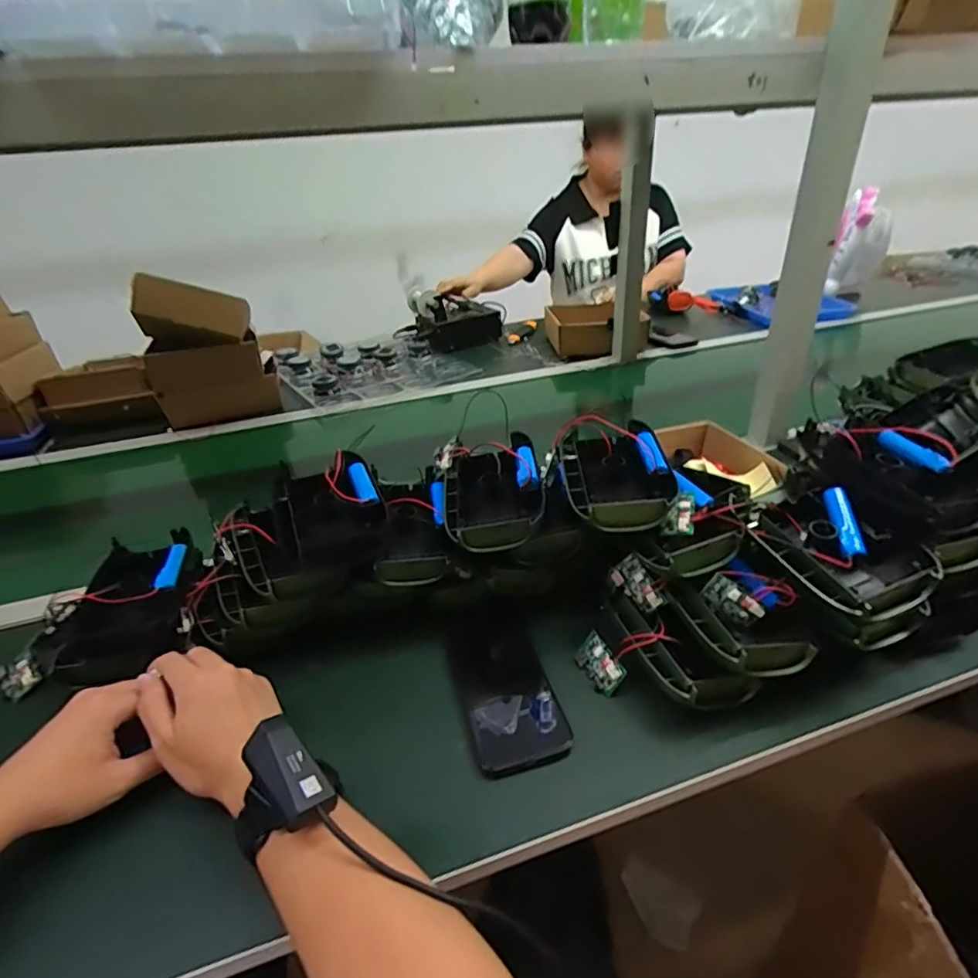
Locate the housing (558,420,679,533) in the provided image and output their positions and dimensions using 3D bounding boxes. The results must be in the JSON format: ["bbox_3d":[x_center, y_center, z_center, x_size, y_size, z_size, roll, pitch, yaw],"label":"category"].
[{"bbox_3d":[0.124,-0.015,0.542,0.112,0.048,0.147,-2,32,3],"label":"housing"}]

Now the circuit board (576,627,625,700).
[{"bbox_3d":[0.100,0.159,0.511,0.008,0.033,0.054,29,10,-35],"label":"circuit board"}]

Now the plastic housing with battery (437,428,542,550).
[{"bbox_3d":[-0.002,-0.005,0.566,0.106,0.045,0.160,-5,32,-2],"label":"plastic housing with battery"}]

